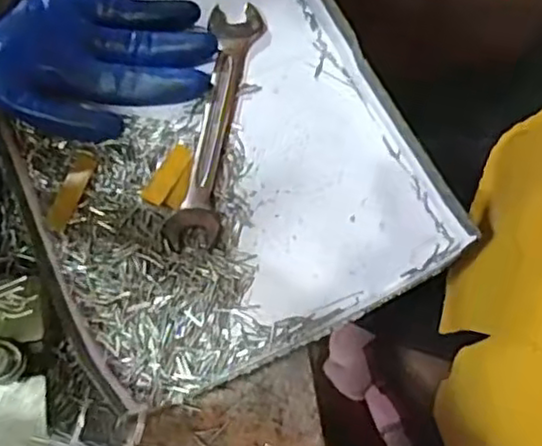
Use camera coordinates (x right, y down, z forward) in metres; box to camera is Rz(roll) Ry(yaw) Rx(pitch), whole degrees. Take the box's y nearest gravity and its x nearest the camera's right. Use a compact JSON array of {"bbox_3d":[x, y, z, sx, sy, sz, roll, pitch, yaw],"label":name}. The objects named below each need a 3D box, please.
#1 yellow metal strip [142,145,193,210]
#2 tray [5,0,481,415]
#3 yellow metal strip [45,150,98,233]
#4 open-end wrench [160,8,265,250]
[{"bbox_3d":[-0.063,-0.031,0.439,0.025,0.005,0.043,19,73,4],"label":"yellow metal strip"},{"bbox_3d":[-0.042,-0.049,0.439,0.233,0.030,0.275,-29,75,-10],"label":"tray"},{"bbox_3d":[-0.126,-0.021,0.434,0.015,0.004,0.057,17,72,3],"label":"yellow metal strip"},{"bbox_3d":[-0.037,-0.067,0.451,0.036,0.009,0.174,11,72,2],"label":"open-end wrench"}]

